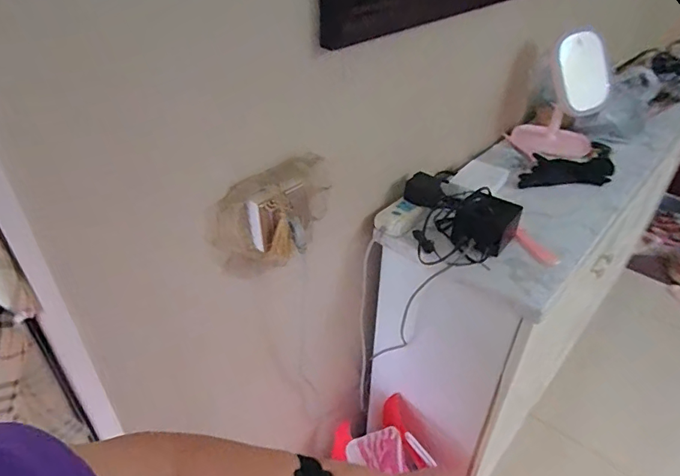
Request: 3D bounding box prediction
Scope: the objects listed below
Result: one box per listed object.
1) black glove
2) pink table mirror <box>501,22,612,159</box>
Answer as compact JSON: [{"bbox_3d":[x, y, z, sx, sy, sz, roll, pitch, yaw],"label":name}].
[{"bbox_3d":[0.492,-0.153,1.035,0.212,0.034,0.089,-3,36,-3],"label":"black glove"},{"bbox_3d":[0.542,-0.335,1.140,0.192,0.295,0.099,13,38,18],"label":"pink table mirror"}]

